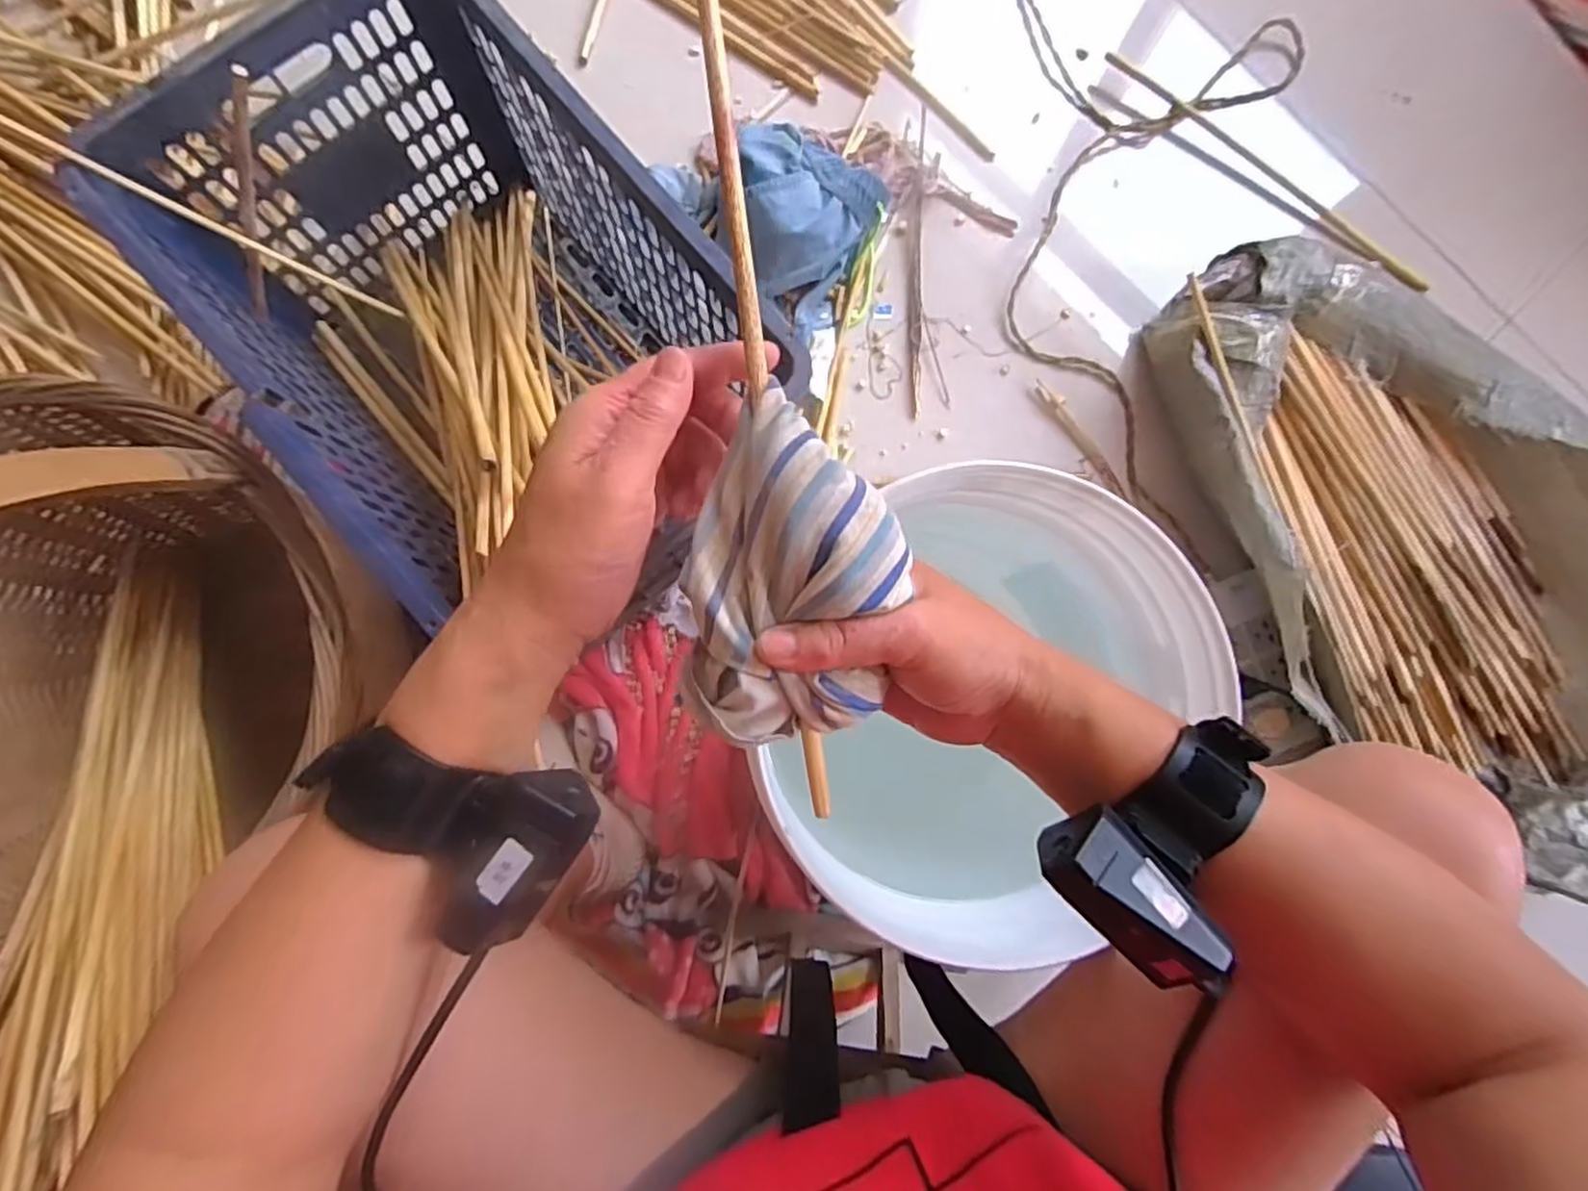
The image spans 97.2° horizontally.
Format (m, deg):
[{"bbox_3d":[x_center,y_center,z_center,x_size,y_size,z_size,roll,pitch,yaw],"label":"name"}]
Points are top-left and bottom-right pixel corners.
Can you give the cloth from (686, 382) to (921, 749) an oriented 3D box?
[{"bbox_3d":[0.001,-0.007,0.265,0.079,0.039,0.127,10,84,-2],"label":"cloth"}]

